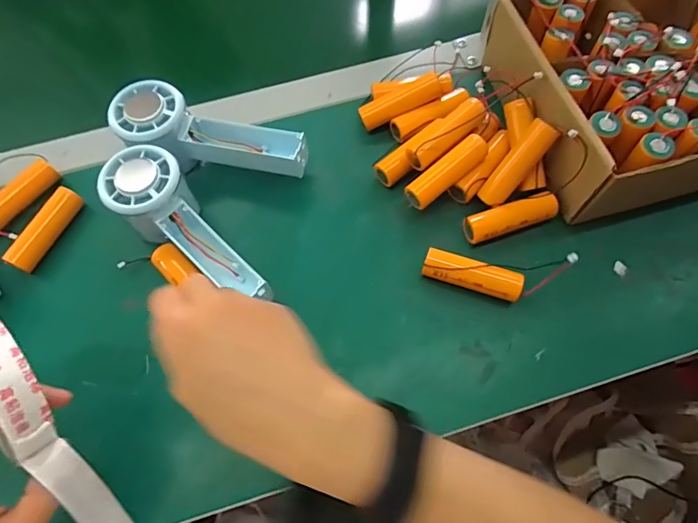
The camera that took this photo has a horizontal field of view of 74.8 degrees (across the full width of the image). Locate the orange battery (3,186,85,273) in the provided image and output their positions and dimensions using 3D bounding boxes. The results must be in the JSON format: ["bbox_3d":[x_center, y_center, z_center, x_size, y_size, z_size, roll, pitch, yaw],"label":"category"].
[{"bbox_3d":[-0.245,-0.026,0.368,0.017,0.022,0.072,22,66,12],"label":"orange battery"}]

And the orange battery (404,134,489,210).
[{"bbox_3d":[0.076,-0.070,0.357,0.075,0.019,0.020,-37,69,-15],"label":"orange battery"}]

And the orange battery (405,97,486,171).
[{"bbox_3d":[0.078,-0.102,0.369,0.078,0.022,0.023,-40,69,-16],"label":"orange battery"}]

